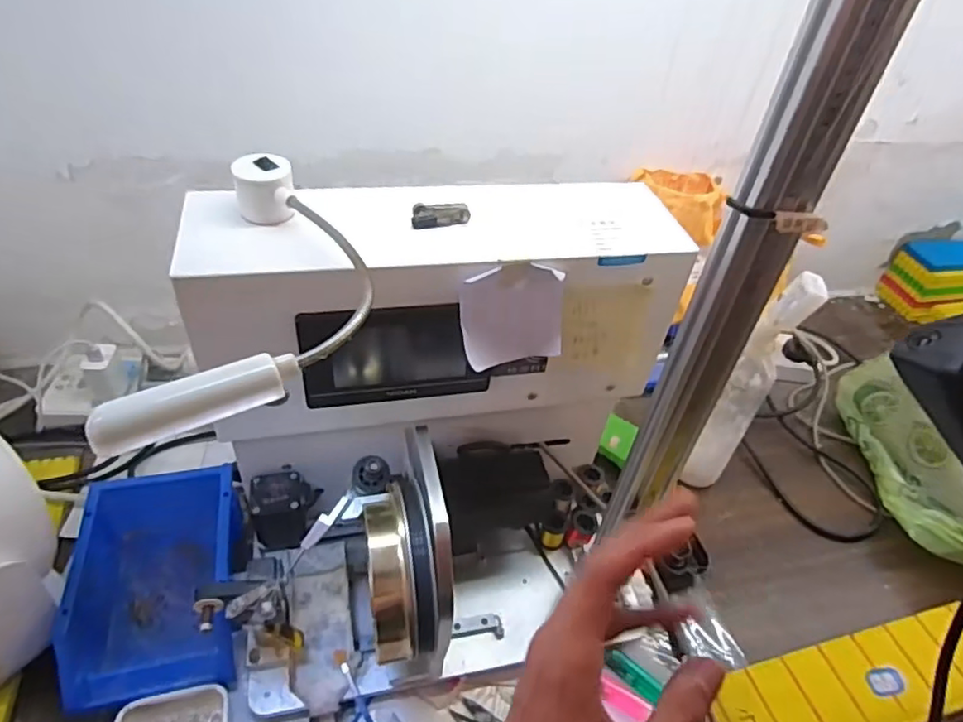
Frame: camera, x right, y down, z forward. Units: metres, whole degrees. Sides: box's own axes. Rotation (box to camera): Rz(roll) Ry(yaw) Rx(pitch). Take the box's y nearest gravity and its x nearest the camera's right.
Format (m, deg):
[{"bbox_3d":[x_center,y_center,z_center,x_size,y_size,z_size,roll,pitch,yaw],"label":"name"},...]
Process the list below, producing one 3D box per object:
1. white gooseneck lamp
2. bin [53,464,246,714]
[{"bbox_3d":[-0.110,-0.043,0.332,0.099,0.029,0.225,3,43,-4],"label":"white gooseneck lamp"},{"bbox_3d":[-0.284,0.191,0.546,0.124,0.078,0.199,-5,44,-12],"label":"bin"}]

